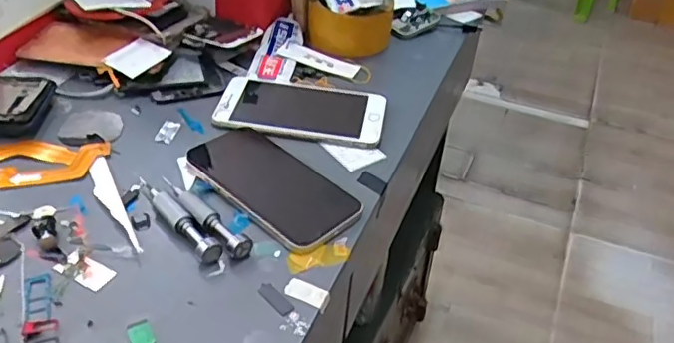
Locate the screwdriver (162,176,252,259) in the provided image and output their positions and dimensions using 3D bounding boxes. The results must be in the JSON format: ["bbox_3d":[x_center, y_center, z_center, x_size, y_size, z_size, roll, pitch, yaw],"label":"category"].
[{"bbox_3d":[-0.101,0.032,0.445,0.015,0.012,0.105,-29,49,-35],"label":"screwdriver"}]

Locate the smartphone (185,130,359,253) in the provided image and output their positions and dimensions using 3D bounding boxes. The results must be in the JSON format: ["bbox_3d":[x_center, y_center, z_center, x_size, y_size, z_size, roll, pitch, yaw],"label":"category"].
[{"bbox_3d":[-0.054,0.008,0.482,0.153,0.008,0.073,31,45,31],"label":"smartphone"}]

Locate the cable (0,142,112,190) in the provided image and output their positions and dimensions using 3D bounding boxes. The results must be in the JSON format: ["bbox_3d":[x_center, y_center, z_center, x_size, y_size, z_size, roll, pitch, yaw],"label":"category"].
[{"bbox_3d":[-0.248,-0.006,0.489,0.110,0.005,0.055,0,38,-5],"label":"cable"}]

